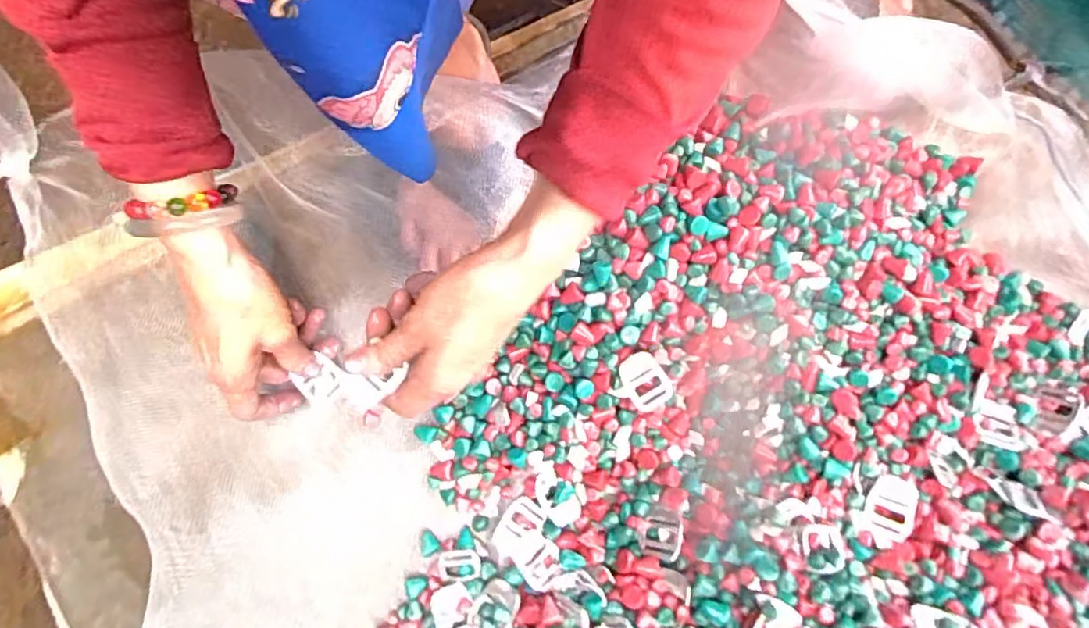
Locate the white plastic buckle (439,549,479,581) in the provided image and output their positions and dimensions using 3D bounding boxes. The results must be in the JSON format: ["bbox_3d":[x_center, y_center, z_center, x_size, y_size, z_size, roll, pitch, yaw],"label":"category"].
[{"bbox_3d":[-0.060,0.175,0.403,0.028,0.004,0.020,-2,79,-1],"label":"white plastic buckle"}]

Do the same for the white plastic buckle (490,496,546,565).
[{"bbox_3d":[-0.018,0.154,0.409,0.029,0.007,0.044,35,81,6],"label":"white plastic buckle"}]

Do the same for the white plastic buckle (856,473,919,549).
[{"bbox_3d":[0.231,0.131,0.390,0.032,0.008,0.050,33,67,11],"label":"white plastic buckle"}]

